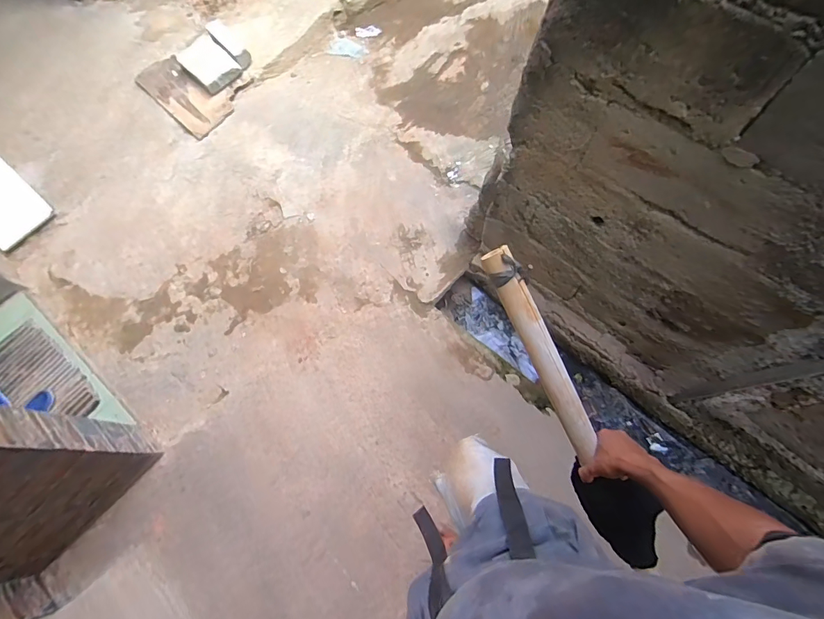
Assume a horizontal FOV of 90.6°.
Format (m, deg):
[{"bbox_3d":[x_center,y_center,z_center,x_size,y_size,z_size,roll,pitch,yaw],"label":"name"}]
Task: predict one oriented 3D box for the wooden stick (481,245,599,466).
[{"bbox_3d":[0.210,0.071,0.651,0.043,0.032,0.366,-30,103,-7],"label":"wooden stick"}]

